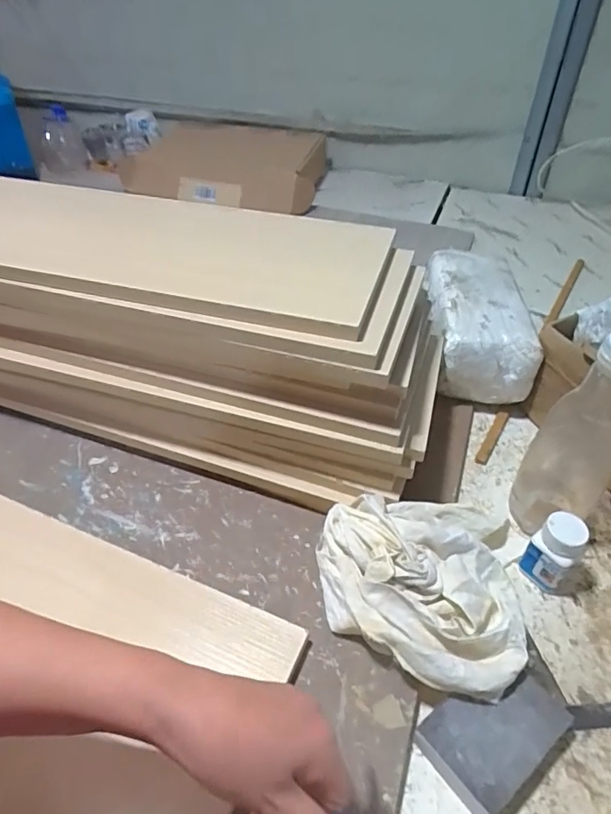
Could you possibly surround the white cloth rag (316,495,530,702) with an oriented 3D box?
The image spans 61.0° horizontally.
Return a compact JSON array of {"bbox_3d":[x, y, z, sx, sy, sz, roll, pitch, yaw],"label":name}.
[{"bbox_3d":[0.102,0.152,0.452,0.175,0.086,0.170,3,43,3],"label":"white cloth rag"}]

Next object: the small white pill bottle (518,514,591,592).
[{"bbox_3d":[0.231,0.134,0.483,0.035,0.074,0.037,0,43,0],"label":"small white pill bottle"}]

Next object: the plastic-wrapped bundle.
[{"bbox_3d":[0.230,-0.110,0.714,0.126,0.123,0.230,6,43,5],"label":"plastic-wrapped bundle"}]

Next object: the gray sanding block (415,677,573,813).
[{"bbox_3d":[0.140,0.245,0.392,0.104,0.028,0.066,-27,50,-27],"label":"gray sanding block"}]

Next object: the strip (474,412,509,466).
[{"bbox_3d":[0.233,0.035,0.644,0.016,0.004,0.100,23,47,23],"label":"strip"}]

